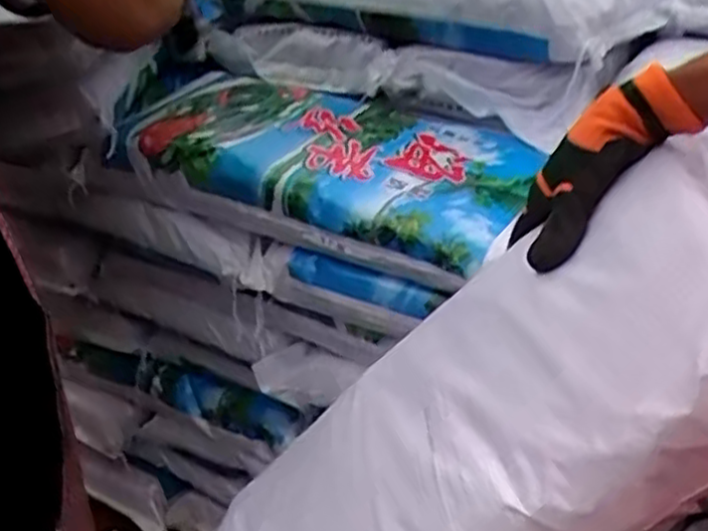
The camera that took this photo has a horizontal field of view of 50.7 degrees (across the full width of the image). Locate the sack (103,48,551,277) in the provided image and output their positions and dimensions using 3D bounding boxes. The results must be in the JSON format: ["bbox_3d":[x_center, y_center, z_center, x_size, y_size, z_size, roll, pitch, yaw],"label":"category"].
[{"bbox_3d":[-0.060,-0.137,0.841,0.522,0.066,0.255,19,32,26],"label":"sack"}]

